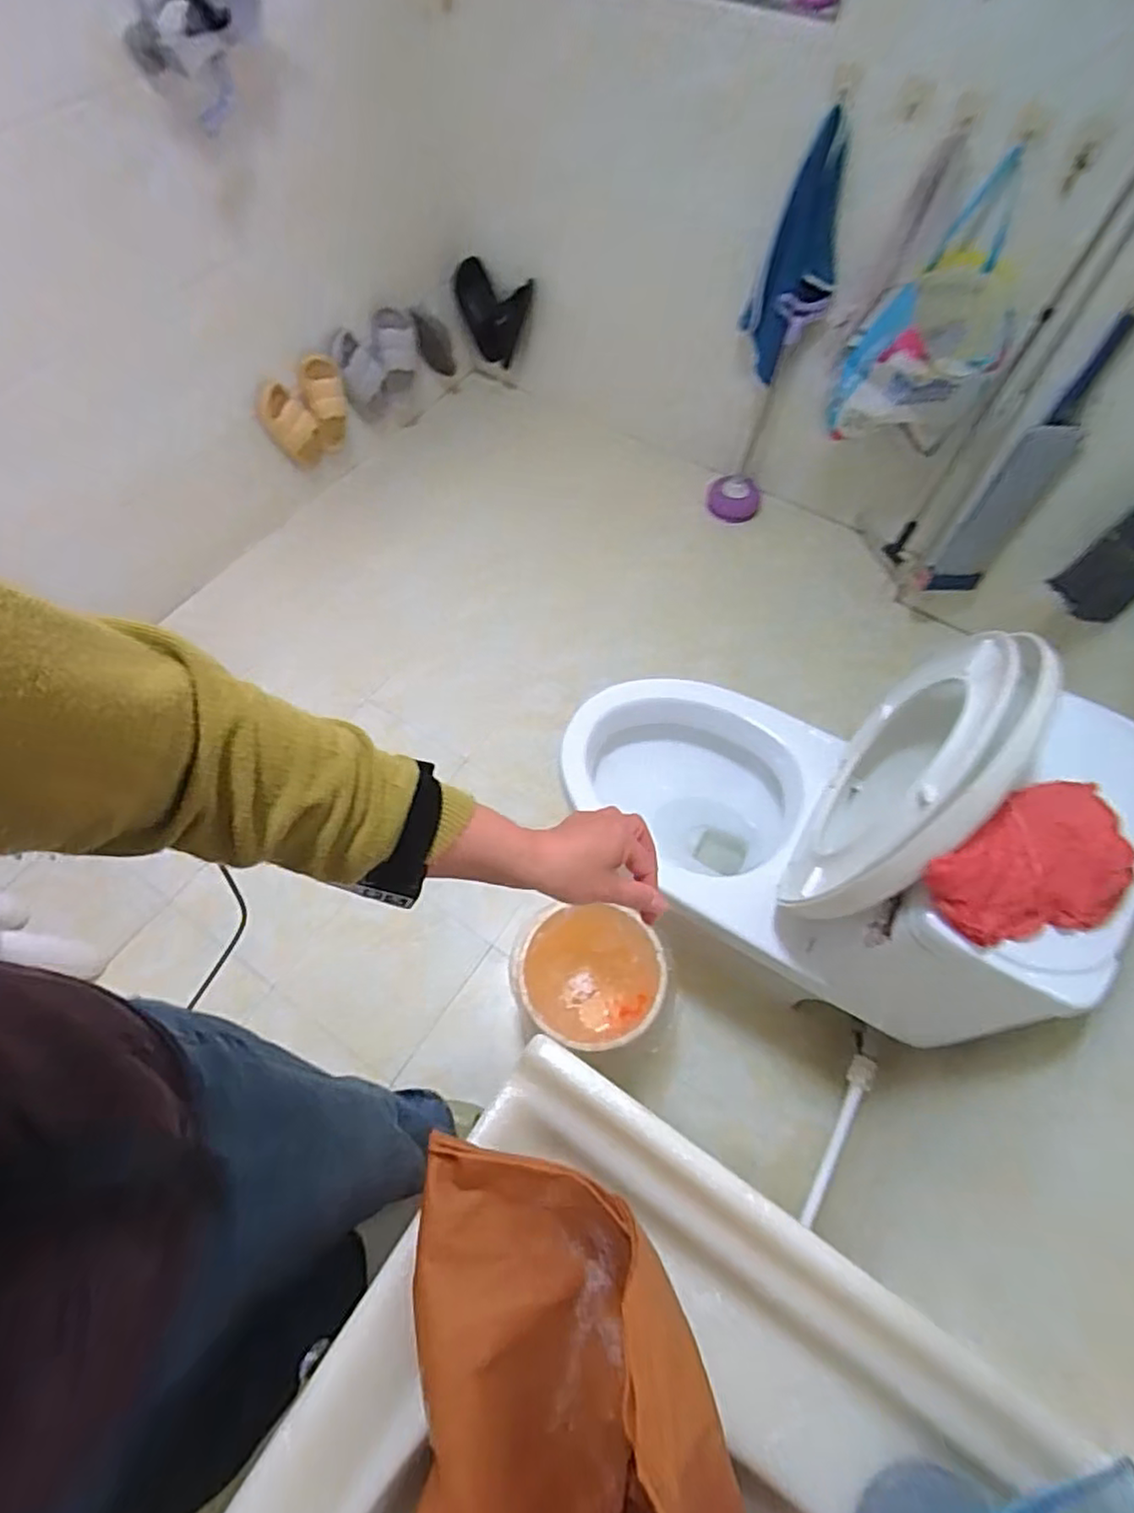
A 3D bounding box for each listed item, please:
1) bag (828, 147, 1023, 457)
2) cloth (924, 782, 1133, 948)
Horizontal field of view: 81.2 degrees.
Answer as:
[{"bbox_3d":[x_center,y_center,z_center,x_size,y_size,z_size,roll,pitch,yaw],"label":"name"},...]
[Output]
[{"bbox_3d":[0.738,-0.856,1.358,0.290,0.415,0.253,22,63,12],"label":"bag"},{"bbox_3d":[0.452,0.111,0.639,0.197,0.073,0.133,-23,63,-12],"label":"cloth"}]

